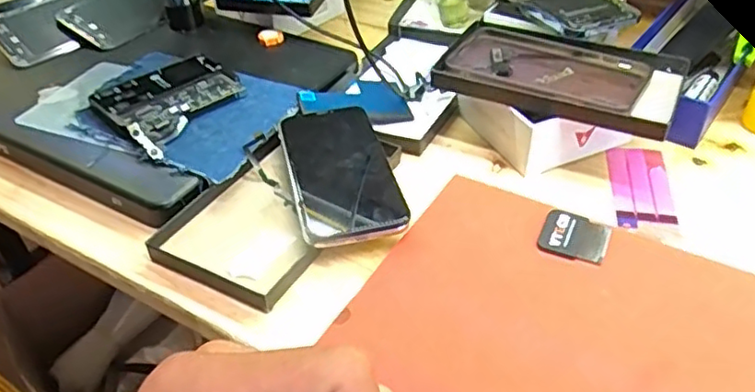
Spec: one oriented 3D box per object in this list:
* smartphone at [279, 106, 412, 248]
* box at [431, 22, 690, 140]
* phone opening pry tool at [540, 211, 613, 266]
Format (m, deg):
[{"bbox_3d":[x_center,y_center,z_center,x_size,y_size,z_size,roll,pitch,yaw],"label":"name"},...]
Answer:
[{"bbox_3d":[-0.028,-0.022,0.459,0.070,0.006,0.140,-12,42,-9],"label":"smartphone"},{"bbox_3d":[0.141,-0.096,0.493,0.174,0.016,0.107,17,44,20],"label":"box"},{"bbox_3d":[0.131,0.027,0.420,0.042,0.004,0.042,20,48,15],"label":"phone opening pry tool"}]

